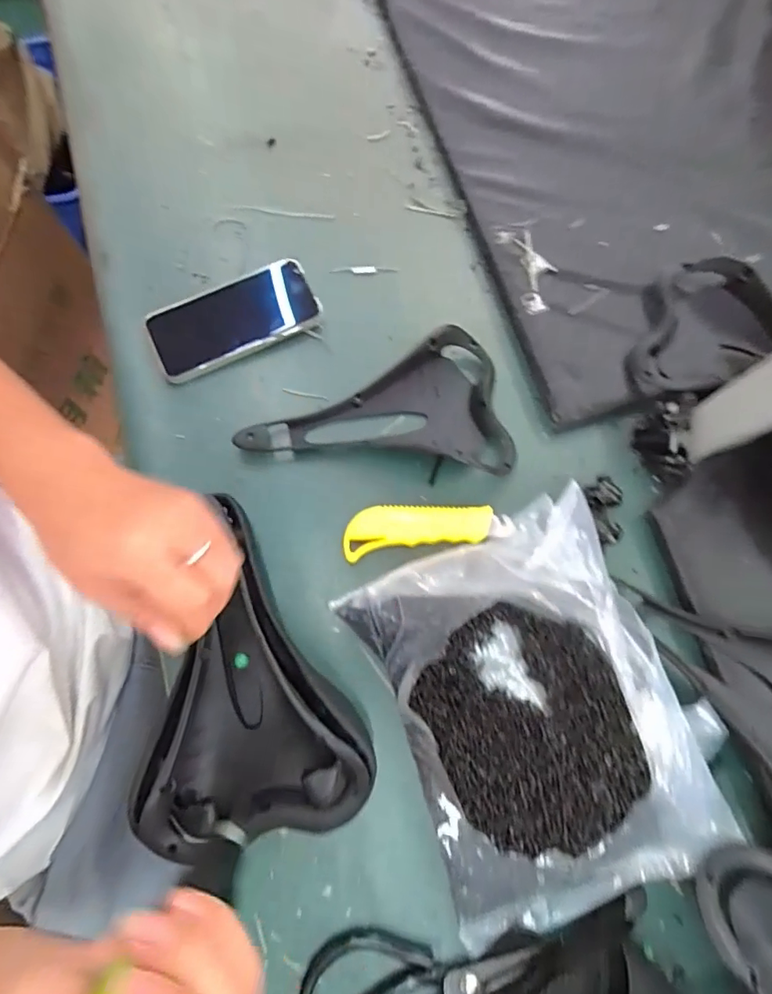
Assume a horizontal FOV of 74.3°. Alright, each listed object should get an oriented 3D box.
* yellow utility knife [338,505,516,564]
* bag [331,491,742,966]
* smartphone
[{"bbox_3d":[0.037,0.025,0.448,0.148,0.019,0.042,-9,75,-4],"label":"yellow utility knife"},{"bbox_3d":[0.112,0.160,0.383,0.219,0.072,0.278,-24,77,-8],"label":"bag"},{"bbox_3d":[-0.147,-0.172,0.498,0.160,0.018,0.076,-24,77,-8],"label":"smartphone"}]

